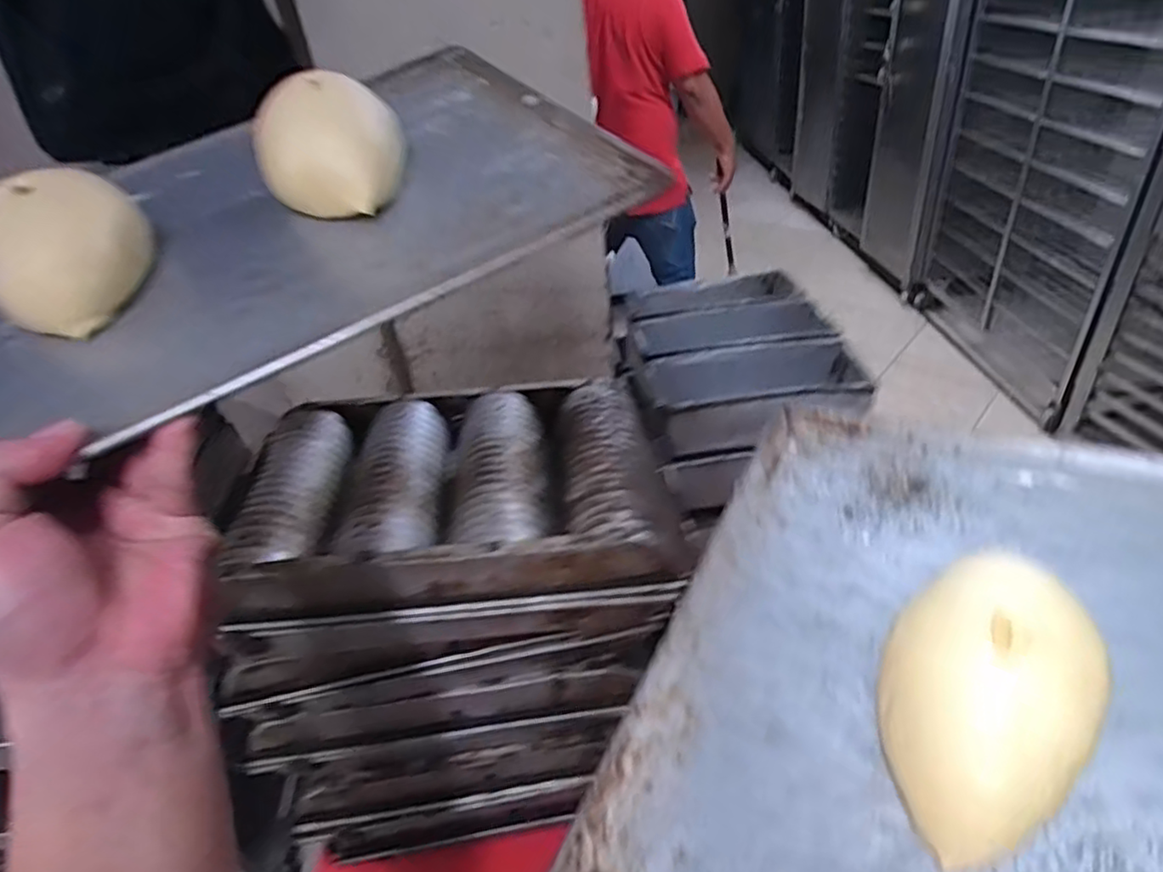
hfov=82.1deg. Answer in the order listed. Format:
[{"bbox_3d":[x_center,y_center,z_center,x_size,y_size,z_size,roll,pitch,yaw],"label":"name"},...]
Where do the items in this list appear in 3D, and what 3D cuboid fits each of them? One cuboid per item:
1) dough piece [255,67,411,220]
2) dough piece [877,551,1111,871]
[{"bbox_3d":[-0.140,-0.164,0.373,0.081,0.062,0.076,-17,36,-13],"label":"dough piece"},{"bbox_3d":[0.158,0.102,0.263,0.072,0.067,0.096,20,43,33],"label":"dough piece"}]

